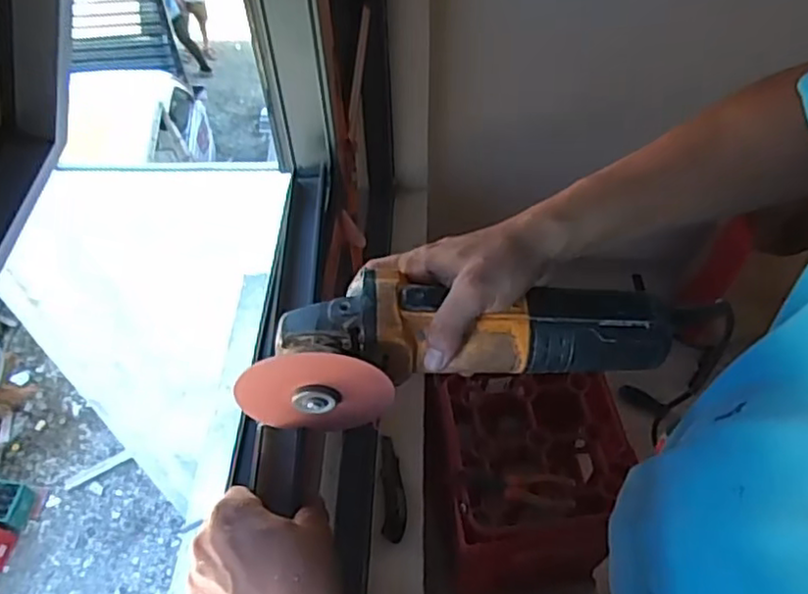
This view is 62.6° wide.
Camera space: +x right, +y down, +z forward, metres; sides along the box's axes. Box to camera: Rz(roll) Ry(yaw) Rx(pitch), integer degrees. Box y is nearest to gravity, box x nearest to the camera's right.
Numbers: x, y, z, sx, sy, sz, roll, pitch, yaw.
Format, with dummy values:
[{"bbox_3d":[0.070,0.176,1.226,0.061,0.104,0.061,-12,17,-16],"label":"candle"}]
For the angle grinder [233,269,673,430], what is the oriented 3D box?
[{"bbox_3d":[0.038,0.029,0.446,0.285,0.082,0.075,-5,54,-9],"label":"angle grinder"}]

